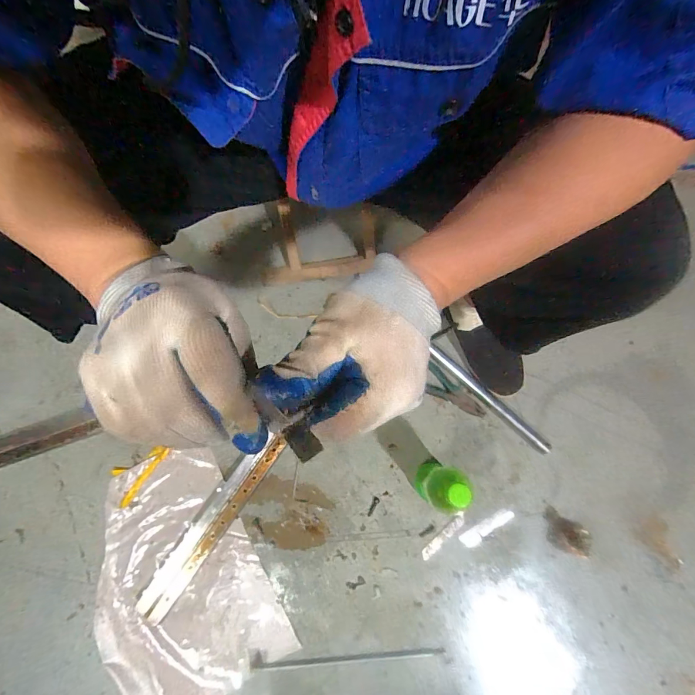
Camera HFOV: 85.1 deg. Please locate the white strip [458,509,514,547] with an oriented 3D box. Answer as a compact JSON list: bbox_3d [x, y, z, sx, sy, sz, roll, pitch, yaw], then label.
[{"bbox_3d":[0.253,0.328,0.689,0.104,0.004,0.028,-33,80,-1],"label":"white strip"}]

